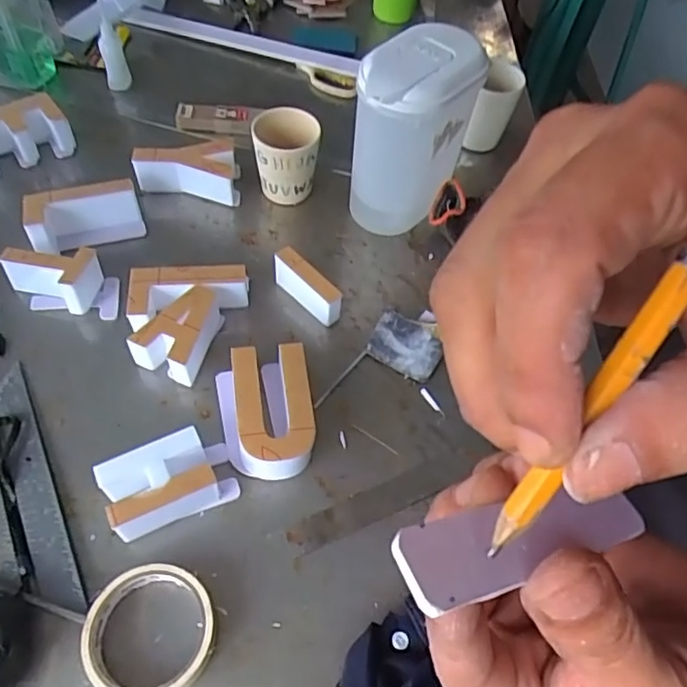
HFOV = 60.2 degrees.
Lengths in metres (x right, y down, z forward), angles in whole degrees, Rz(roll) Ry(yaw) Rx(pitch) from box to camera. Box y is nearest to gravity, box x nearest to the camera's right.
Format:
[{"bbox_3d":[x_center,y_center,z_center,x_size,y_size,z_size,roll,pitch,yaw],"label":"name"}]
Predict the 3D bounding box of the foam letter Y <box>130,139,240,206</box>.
[{"bbox_3d":[-0.180,-0.198,0.683,0.114,0.055,0.062,-4,57,-6],"label":"foam letter Y"}]

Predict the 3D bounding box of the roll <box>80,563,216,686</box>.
[{"bbox_3d":[-0.139,0.210,0.431,0.088,0.025,0.089,2,56,-3],"label":"roll"}]

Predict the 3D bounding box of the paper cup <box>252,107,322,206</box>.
[{"bbox_3d":[-0.065,-0.207,0.680,0.070,0.094,0.069,2,56,-3],"label":"paper cup"}]

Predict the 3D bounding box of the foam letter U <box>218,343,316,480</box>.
[{"bbox_3d":[-0.069,0.058,0.522,0.081,0.050,0.116,-6,57,-8],"label":"foam letter U"}]

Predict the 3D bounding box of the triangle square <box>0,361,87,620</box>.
[{"bbox_3d":[-0.298,0.130,0.476,0.123,0.015,0.227,-21,60,-17],"label":"triangle square"}]

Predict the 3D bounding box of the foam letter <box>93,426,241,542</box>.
[{"bbox_3d":[-0.141,0.110,0.482,0.098,0.048,0.057,-20,60,-17],"label":"foam letter"}]

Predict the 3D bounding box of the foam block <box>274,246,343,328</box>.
[{"bbox_3d":[-0.037,-0.057,0.606,0.022,0.046,0.085,-38,66,-25],"label":"foam block"}]

